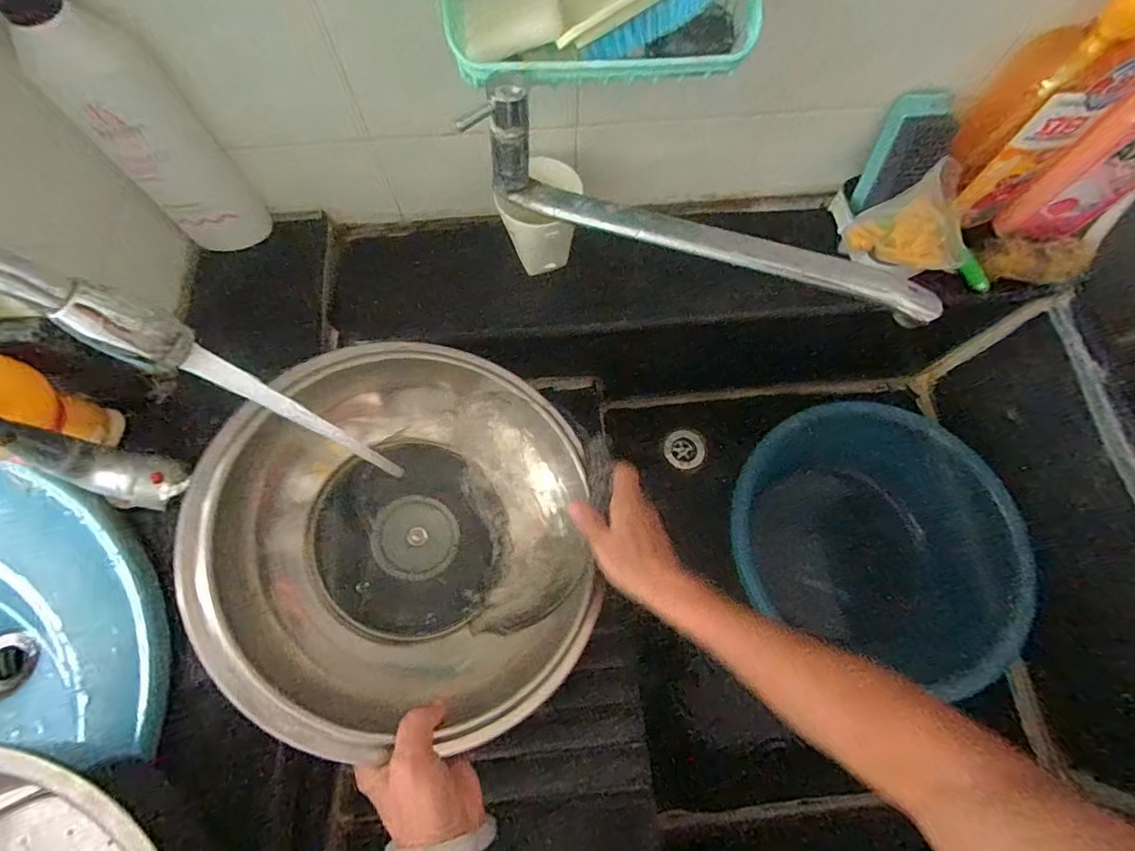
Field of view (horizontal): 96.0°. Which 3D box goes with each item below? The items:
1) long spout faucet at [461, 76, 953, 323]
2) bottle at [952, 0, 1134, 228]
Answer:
[{"bbox_3d":[0.105,-0.153,0.355,0.350,0.091,0.039,16,71,5],"label":"long spout faucet"},{"bbox_3d":[0.438,-0.297,0.469,0.064,0.228,0.094,-35,75,-12],"label":"bottle"}]

